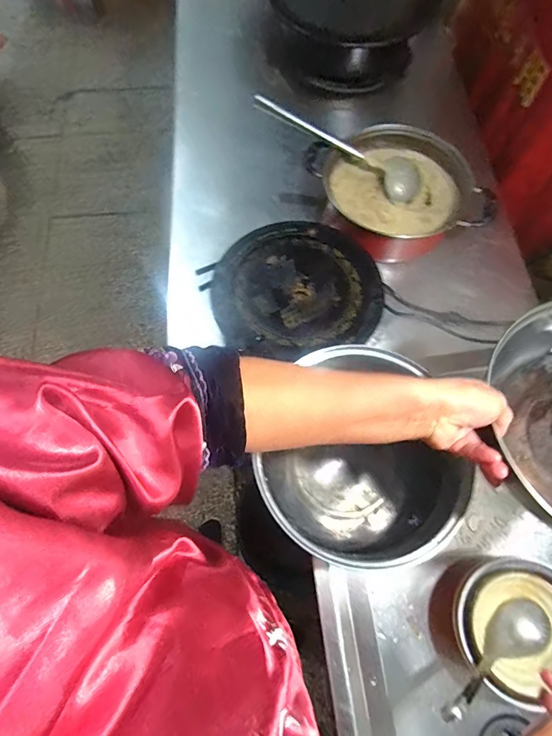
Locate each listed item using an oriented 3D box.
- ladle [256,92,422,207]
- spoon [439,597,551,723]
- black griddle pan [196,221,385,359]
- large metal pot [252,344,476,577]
[{"bbox_3d":[0.116,-0.409,0.752,0.326,0.037,0.096,28,72,-5],"label":"ladle"},{"bbox_3d":[0.310,0.417,0.579,0.240,0.050,0.062,-14,66,-36],"label":"spoon"},{"bbox_3d":[0.030,-0.138,0.677,0.273,0.023,0.250,-1,69,2],"label":"black griddle pan"},{"bbox_3d":[0.111,0.130,0.527,0.275,0.135,0.233,34,74,14],"label":"large metal pot"}]

